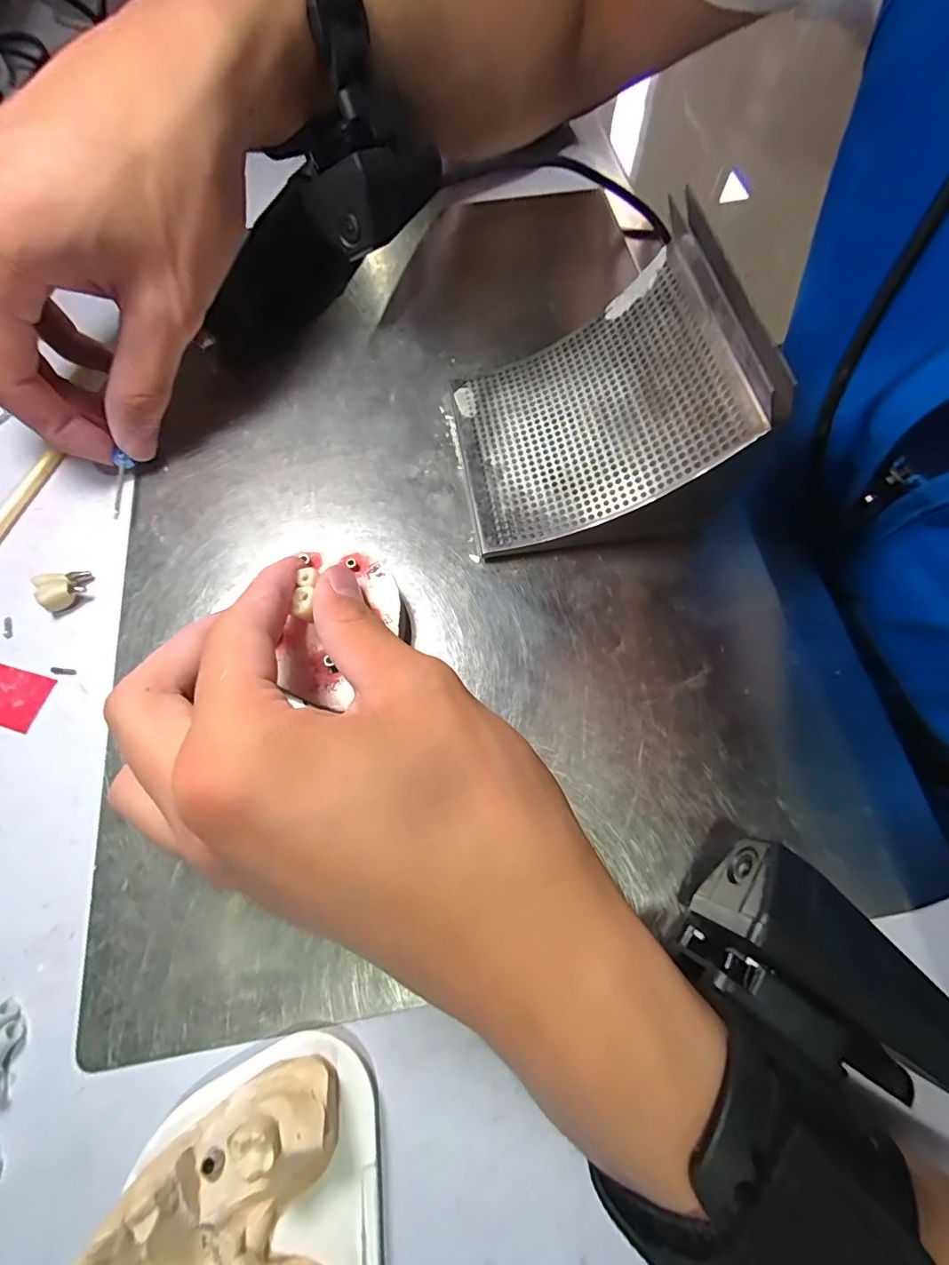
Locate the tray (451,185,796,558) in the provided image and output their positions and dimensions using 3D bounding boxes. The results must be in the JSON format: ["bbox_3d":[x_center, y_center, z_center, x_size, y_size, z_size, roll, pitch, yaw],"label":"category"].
[{"bbox_3d":[0.045,-0.092,0.202,0.108,0.016,0.094,-19,66,23],"label":"tray"}]

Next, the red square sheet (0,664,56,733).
[{"bbox_3d":[-0.177,0.024,0.188,0.028,0.004,0.021,15,69,6],"label":"red square sheet"}]

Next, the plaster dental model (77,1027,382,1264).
[{"bbox_3d":[-0.055,0.146,0.120,0.059,0.034,0.066,-10,69,-4],"label":"plaster dental model"}]

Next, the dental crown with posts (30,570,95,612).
[{"bbox_3d":[-0.164,-0.018,0.201,0.017,0.011,0.014,-32,72,-12],"label":"dental crown with posts"}]

